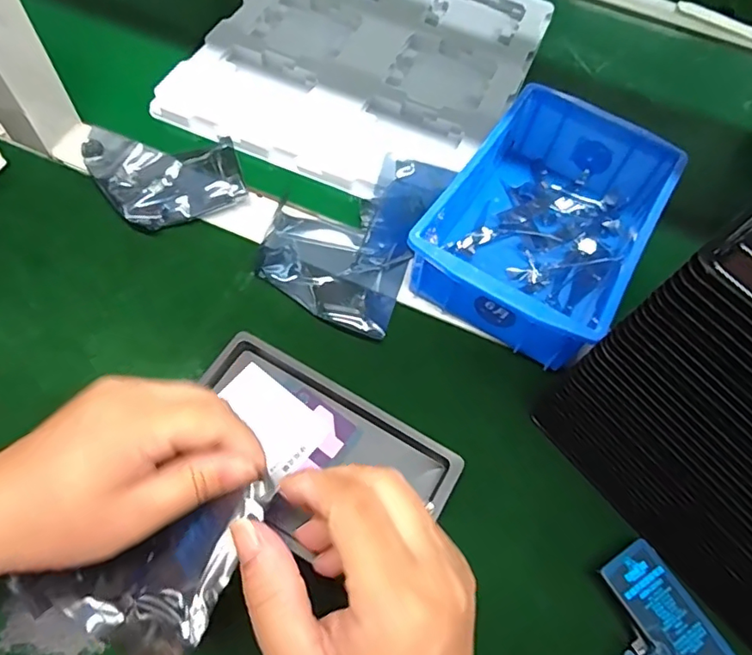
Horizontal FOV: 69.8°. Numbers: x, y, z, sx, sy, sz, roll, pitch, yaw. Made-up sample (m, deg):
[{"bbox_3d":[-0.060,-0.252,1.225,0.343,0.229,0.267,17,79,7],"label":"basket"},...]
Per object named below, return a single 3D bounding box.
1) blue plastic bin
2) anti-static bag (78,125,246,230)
[{"bbox_3d":[0.121,-0.080,0.391,0.125,0.061,0.198,28,63,11],"label":"blue plastic bin"},{"bbox_3d":[-0.160,-0.124,0.411,0.107,0.034,0.104,-22,65,-15],"label":"anti-static bag"}]

